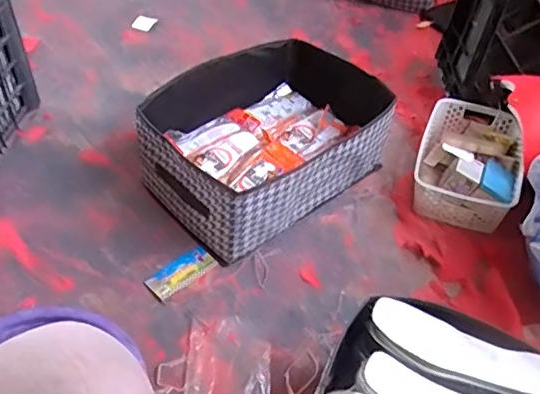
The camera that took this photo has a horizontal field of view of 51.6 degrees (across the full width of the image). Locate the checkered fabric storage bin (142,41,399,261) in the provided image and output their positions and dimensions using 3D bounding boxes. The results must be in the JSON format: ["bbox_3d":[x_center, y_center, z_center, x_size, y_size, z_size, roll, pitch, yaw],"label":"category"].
[{"bbox_3d":[-0.005,-0.111,1.093,0.439,0.194,0.316,-34,57,-30],"label":"checkered fabric storage bin"}]

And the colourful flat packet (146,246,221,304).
[{"bbox_3d":[-0.155,0.132,0.975,0.120,0.011,0.059,-33,57,-29],"label":"colourful flat packet"}]

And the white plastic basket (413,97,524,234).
[{"bbox_3d":[0.407,-0.076,1.142,0.197,0.091,0.306,19,49,13],"label":"white plastic basket"}]

